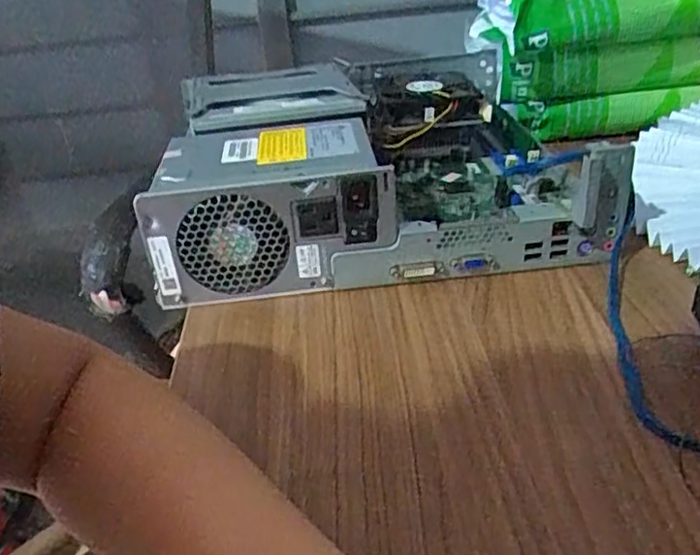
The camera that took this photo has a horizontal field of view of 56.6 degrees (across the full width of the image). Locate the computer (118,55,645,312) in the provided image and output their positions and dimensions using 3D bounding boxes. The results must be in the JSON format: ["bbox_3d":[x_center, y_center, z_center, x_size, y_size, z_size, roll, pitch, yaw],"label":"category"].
[{"bbox_3d":[0.017,-0.101,0.558,0.320,0.091,0.286,-5,31,-1],"label":"computer"}]

